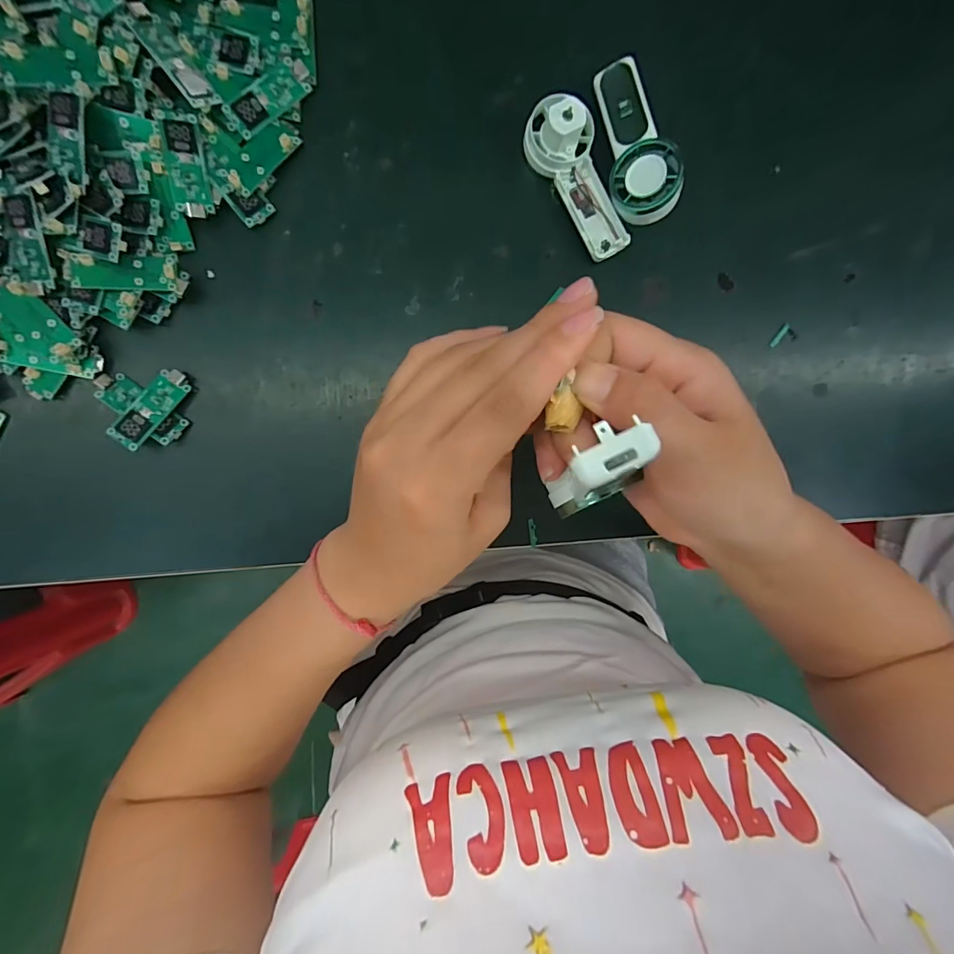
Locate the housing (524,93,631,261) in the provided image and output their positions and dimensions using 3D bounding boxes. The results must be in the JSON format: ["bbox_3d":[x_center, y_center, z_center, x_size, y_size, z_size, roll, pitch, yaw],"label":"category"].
[{"bbox_3d":[0.063,-0.176,0.270,0.035,0.031,0.090,-35,97,-3],"label":"housing"}]

